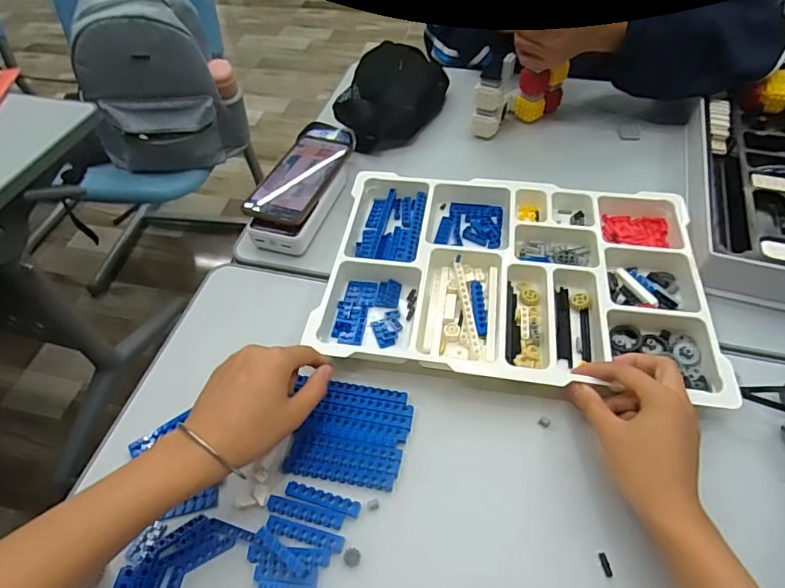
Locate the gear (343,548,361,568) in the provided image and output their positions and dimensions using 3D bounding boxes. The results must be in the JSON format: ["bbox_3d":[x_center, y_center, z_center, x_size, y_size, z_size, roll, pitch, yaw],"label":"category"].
[{"bbox_3d":[-0.031,0.202,0.375,0.013,0.004,0.013,5,53,7],"label":"gear"}]

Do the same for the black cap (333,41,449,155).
[{"bbox_3d":[0.007,-0.294,0.712,0.123,0.071,0.219,13,54,13],"label":"black cap"}]

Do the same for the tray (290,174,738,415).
[{"bbox_3d":[0.123,-0.024,0.515,0.371,0.032,0.256,5,53,7],"label":"tray"}]

